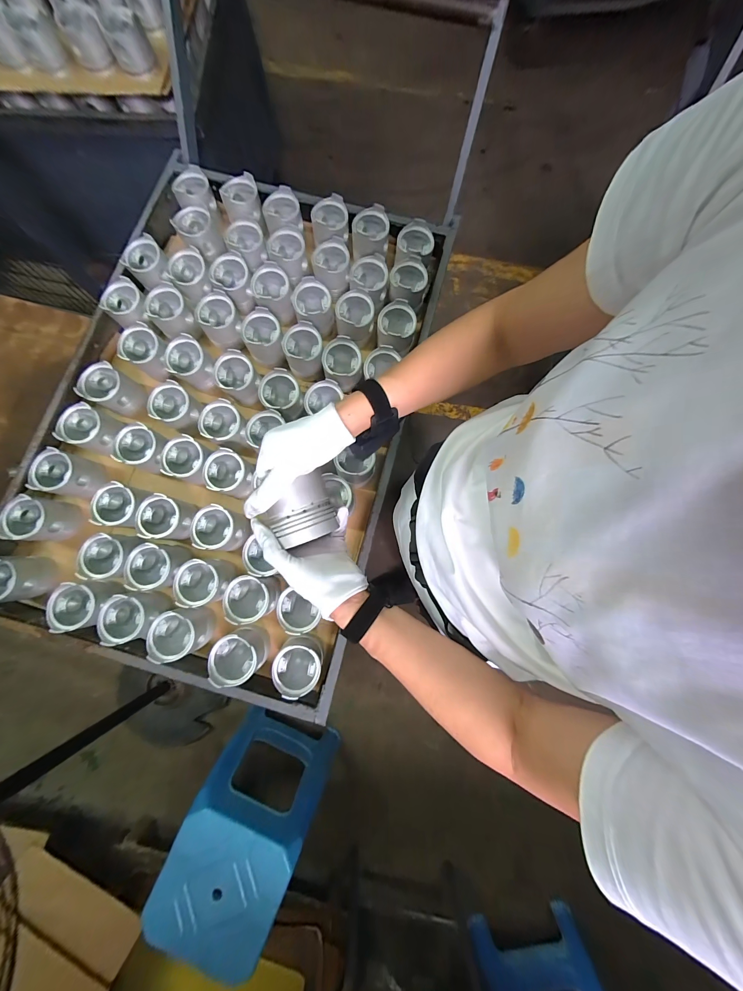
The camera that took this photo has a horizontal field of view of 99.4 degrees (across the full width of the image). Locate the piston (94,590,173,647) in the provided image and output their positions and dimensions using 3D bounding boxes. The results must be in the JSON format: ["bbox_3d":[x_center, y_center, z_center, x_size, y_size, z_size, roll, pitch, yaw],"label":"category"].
[{"bbox_3d":[-0.462,0.232,0.614,0.086,0.076,0.095,37,81,7],"label":"piston"}]

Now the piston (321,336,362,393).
[{"bbox_3d":[-0.063,-0.286,0.696,0.081,0.076,0.083,0,79,0],"label":"piston"}]

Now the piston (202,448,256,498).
[{"bbox_3d":[-0.292,-0.042,0.662,0.089,0.077,0.082,0,79,0],"label":"piston"}]

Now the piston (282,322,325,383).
[{"bbox_3d":[-0.149,-0.318,0.707,0.087,0.083,0.090,-11,79,-2],"label":"piston"}]

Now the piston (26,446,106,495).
[{"bbox_3d":[-0.632,-0.042,0.659,0.079,0.084,0.086,14,79,2],"label":"piston"}]

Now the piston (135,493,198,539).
[{"bbox_3d":[-0.414,0.048,0.646,0.079,0.083,0.083,0,79,0],"label":"piston"}]

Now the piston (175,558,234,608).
[{"bbox_3d":[-0.327,0.170,0.620,0.083,0.080,0.082,0,79,0],"label":"piston"}]

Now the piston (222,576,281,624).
[{"bbox_3d":[-0.228,0.198,0.613,0.092,0.074,0.082,0,79,0],"label":"piston"}]

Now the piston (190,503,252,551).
[{"bbox_3d":[-0.305,0.068,0.641,0.093,0.069,0.085,6,79,1],"label":"piston"}]

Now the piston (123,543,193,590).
[{"bbox_3d":[-0.414,0.139,0.620,0.085,0.075,0.087,0,79,0],"label":"piston"}]

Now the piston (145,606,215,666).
[{"bbox_3d":[-0.365,0.262,0.611,0.094,0.082,0.089,-11,79,-2],"label":"piston"}]

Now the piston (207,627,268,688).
[{"bbox_3d":[-0.252,0.302,0.597,0.084,0.083,0.084,0,79,0],"label":"piston"}]

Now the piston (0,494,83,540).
[{"bbox_3d":[-0.676,0.050,0.648,0.086,0.091,0.086,4,79,1],"label":"piston"}]

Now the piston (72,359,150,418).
[{"bbox_3d":[-0.566,-0.228,0.695,0.087,0.089,0.086,29,80,5],"label":"piston"}]

